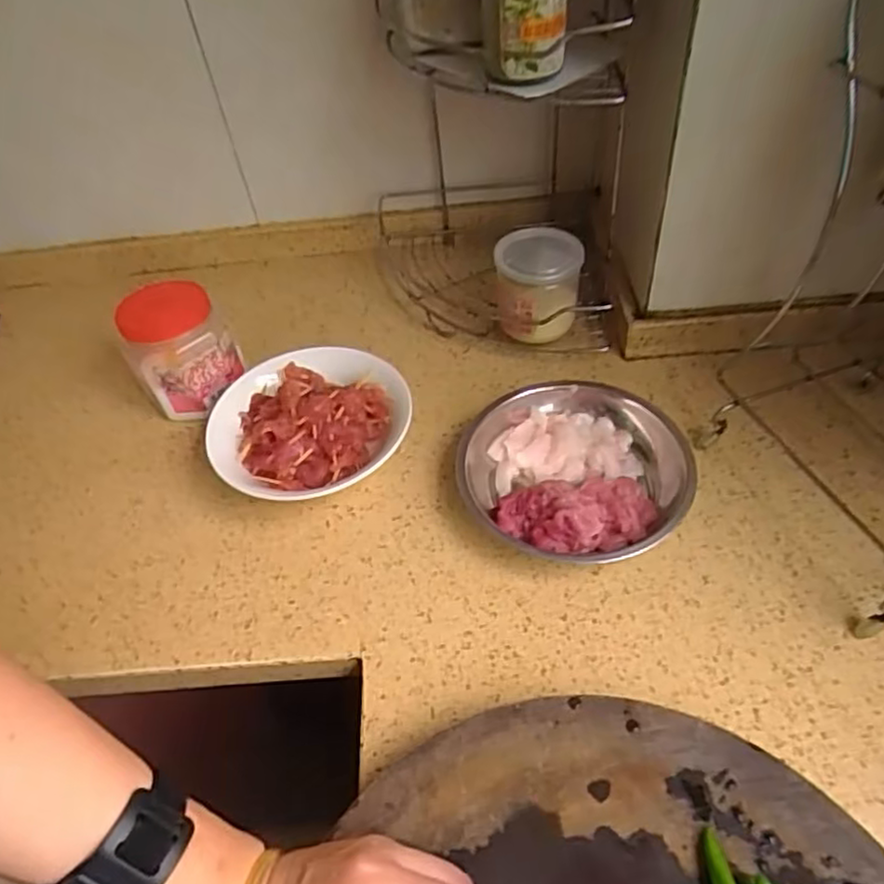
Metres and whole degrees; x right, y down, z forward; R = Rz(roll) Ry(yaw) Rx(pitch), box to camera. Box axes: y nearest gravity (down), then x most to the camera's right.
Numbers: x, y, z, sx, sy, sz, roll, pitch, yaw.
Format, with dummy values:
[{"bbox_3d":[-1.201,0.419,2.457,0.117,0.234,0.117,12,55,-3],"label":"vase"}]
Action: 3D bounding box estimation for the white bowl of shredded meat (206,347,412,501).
[{"bbox_3d":[-0.123,-0.012,0.630,0.155,0.075,0.184,26,56,26],"label":"white bowl of shredded meat"}]

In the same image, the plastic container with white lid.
[{"bbox_3d":[0.100,-0.151,0.704,0.084,0.111,0.081,4,49,10],"label":"plastic container with white lid"}]

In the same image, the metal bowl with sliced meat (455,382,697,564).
[{"bbox_3d":[0.115,0.023,0.590,0.191,0.047,0.182,-3,49,4],"label":"metal bowl with sliced meat"}]

